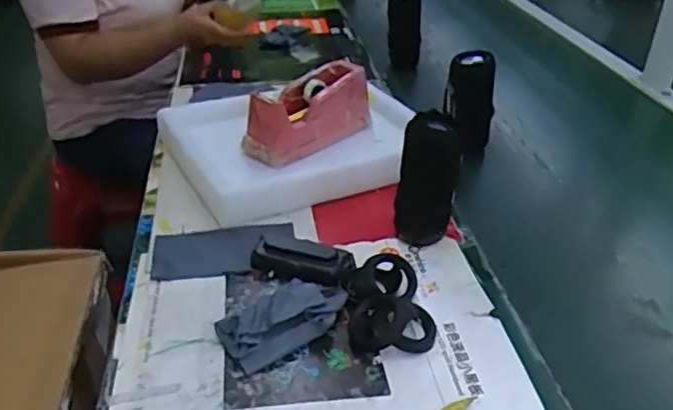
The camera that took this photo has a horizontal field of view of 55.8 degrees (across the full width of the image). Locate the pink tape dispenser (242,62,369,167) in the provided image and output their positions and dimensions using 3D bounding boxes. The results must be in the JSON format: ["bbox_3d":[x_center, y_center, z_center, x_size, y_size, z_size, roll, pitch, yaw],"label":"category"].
[{"bbox_3d":[-0.042,-0.126,0.924,0.080,0.109,0.196,27,40,35],"label":"pink tape dispenser"}]

